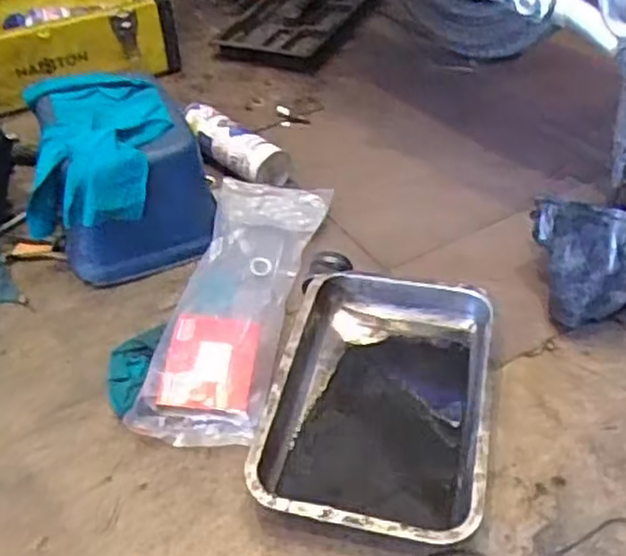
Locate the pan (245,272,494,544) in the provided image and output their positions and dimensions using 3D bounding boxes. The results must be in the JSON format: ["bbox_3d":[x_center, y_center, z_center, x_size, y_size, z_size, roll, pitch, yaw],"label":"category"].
[{"bbox_3d":[0.072,0.122,0.777,0.212,0.055,0.315,6,41,14],"label":"pan"}]

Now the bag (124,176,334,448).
[{"bbox_3d":[-0.092,0.009,0.931,0.155,0.068,0.456,3,41,10],"label":"bag"}]

